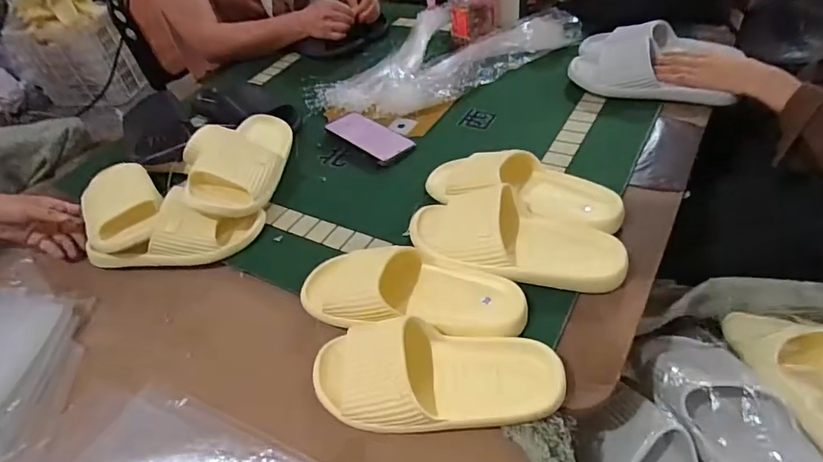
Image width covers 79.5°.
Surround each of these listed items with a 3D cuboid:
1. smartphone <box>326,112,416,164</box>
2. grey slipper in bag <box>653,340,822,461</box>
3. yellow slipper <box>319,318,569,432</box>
[{"bbox_3d":[-0.071,-0.157,0.823,0.151,0.014,0.071,31,60,35],"label":"smartphone"},{"bbox_3d":[0.337,0.206,0.499,0.116,0.066,0.246,-17,46,-3],"label":"grey slipper in bag"},{"bbox_3d":[0.019,0.141,0.480,0.247,0.065,0.097,-4,45,8],"label":"yellow slipper"}]

